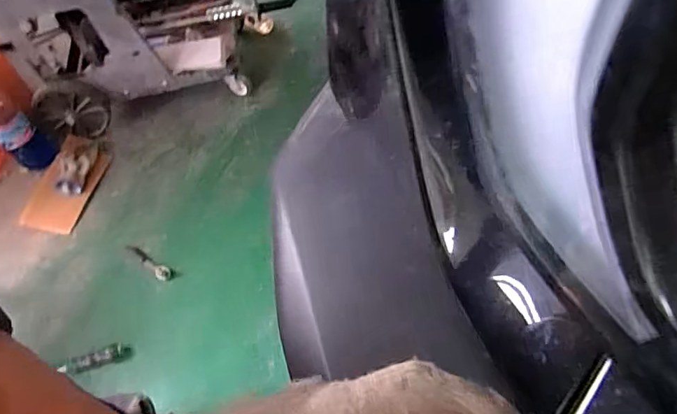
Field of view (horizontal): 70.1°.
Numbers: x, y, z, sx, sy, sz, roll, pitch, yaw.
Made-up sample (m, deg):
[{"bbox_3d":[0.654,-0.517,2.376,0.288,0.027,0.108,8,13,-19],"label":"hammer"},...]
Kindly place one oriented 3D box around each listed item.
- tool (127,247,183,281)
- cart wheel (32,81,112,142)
[{"bbox_3d":[-0.461,0.141,1.182,0.158,0.011,0.036,23,61,19],"label":"tool"},{"bbox_3d":[-0.746,-0.265,1.361,0.201,0.172,0.046,-24,57,-11],"label":"cart wheel"}]

